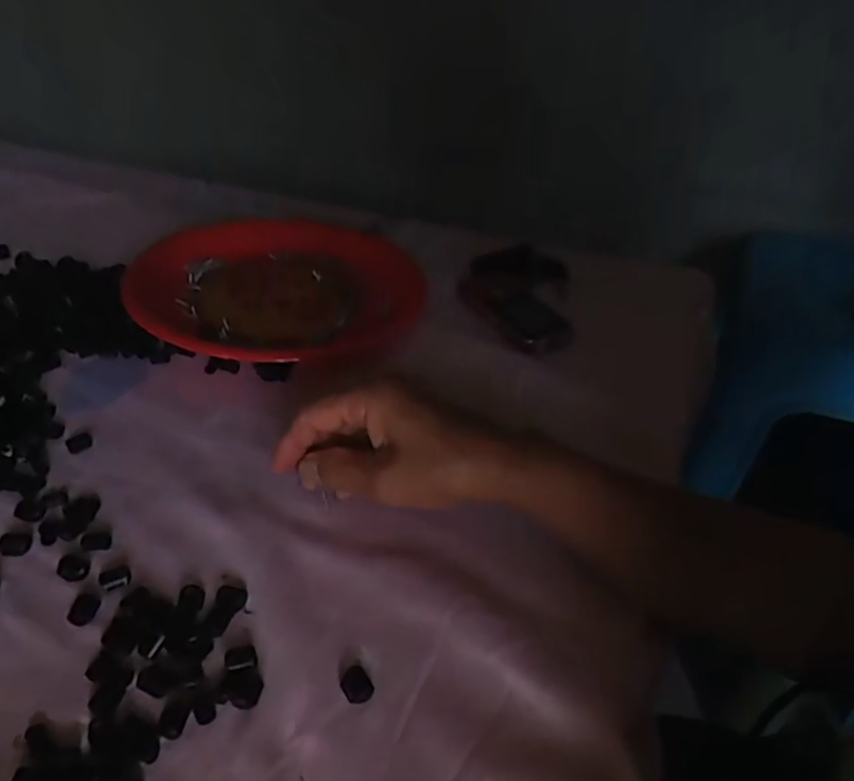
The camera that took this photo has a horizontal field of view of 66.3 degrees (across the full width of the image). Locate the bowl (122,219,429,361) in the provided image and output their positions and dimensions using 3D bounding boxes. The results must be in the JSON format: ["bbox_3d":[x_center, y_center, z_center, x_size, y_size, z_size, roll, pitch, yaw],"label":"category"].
[{"bbox_3d":[-0.135,-0.105,0.613,0.261,0.040,0.261,1,37,-1],"label":"bowl"}]

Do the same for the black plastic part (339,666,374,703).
[{"bbox_3d":[-0.033,0.142,0.314,0.013,0.008,0.015,-27,46,-33],"label":"black plastic part"}]

